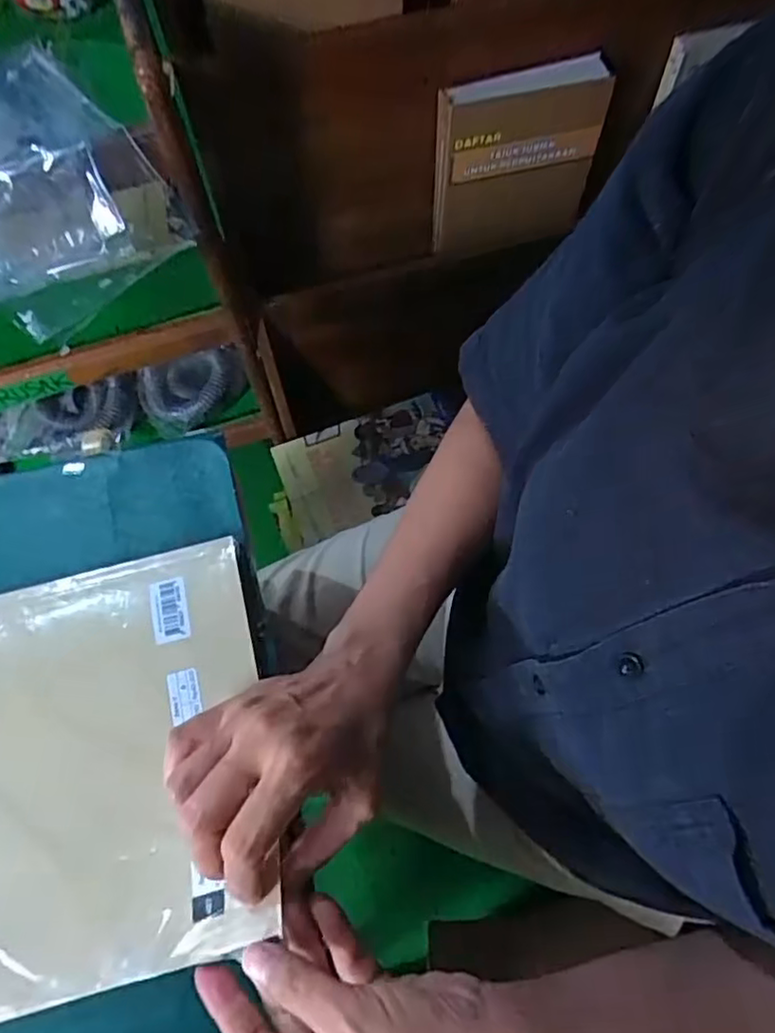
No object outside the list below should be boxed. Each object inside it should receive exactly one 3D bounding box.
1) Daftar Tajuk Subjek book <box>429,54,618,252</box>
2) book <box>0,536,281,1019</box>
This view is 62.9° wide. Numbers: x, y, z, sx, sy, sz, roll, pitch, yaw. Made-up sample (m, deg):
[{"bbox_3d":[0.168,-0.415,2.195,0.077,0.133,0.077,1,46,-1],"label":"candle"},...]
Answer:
[{"bbox_3d":[0.166,-0.450,0.799,0.203,0.206,0.047,-11,69,-4],"label":"Daftar Tajuk Subjek book"},{"bbox_3d":[-0.205,0.138,0.328,0.284,0.018,0.205,-14,69,-5],"label":"book"}]

